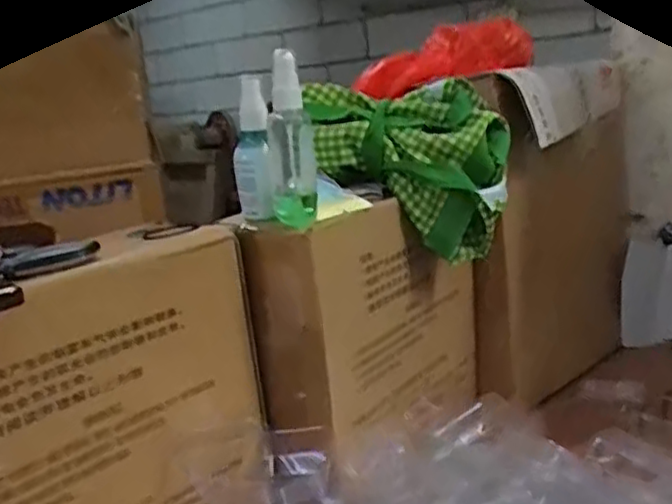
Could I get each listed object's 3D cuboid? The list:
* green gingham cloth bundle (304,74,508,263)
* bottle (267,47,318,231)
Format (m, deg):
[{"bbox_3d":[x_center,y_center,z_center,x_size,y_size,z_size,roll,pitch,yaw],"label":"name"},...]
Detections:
[{"bbox_3d":[0.065,-0.077,0.678,0.188,0.150,0.077,-2,14,16],"label":"green gingham cloth bundle"},{"bbox_3d":[-0.036,-0.088,0.576,0.035,0.137,0.042,-6,13,-2],"label":"bottle"}]

